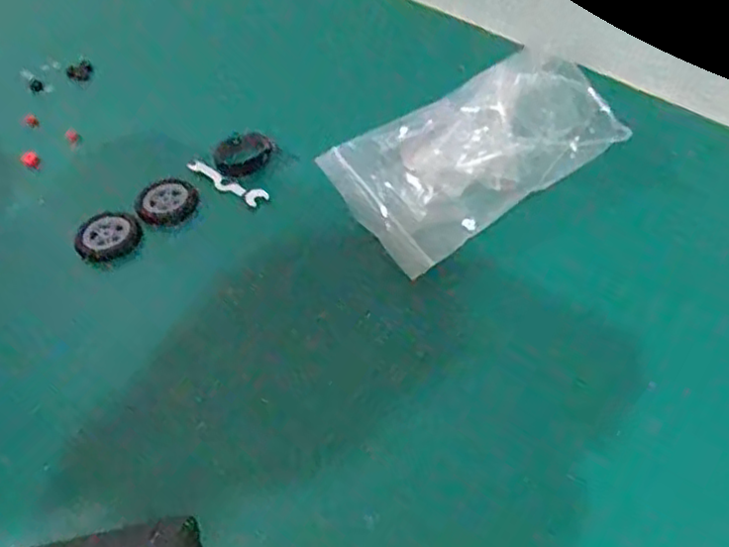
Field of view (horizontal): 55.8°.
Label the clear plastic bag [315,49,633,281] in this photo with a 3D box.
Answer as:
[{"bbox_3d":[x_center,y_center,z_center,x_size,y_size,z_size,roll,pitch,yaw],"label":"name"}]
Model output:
[{"bbox_3d":[0.062,-0.075,0.406,0.150,0.039,0.110,-26,51,-16],"label":"clear plastic bag"}]

